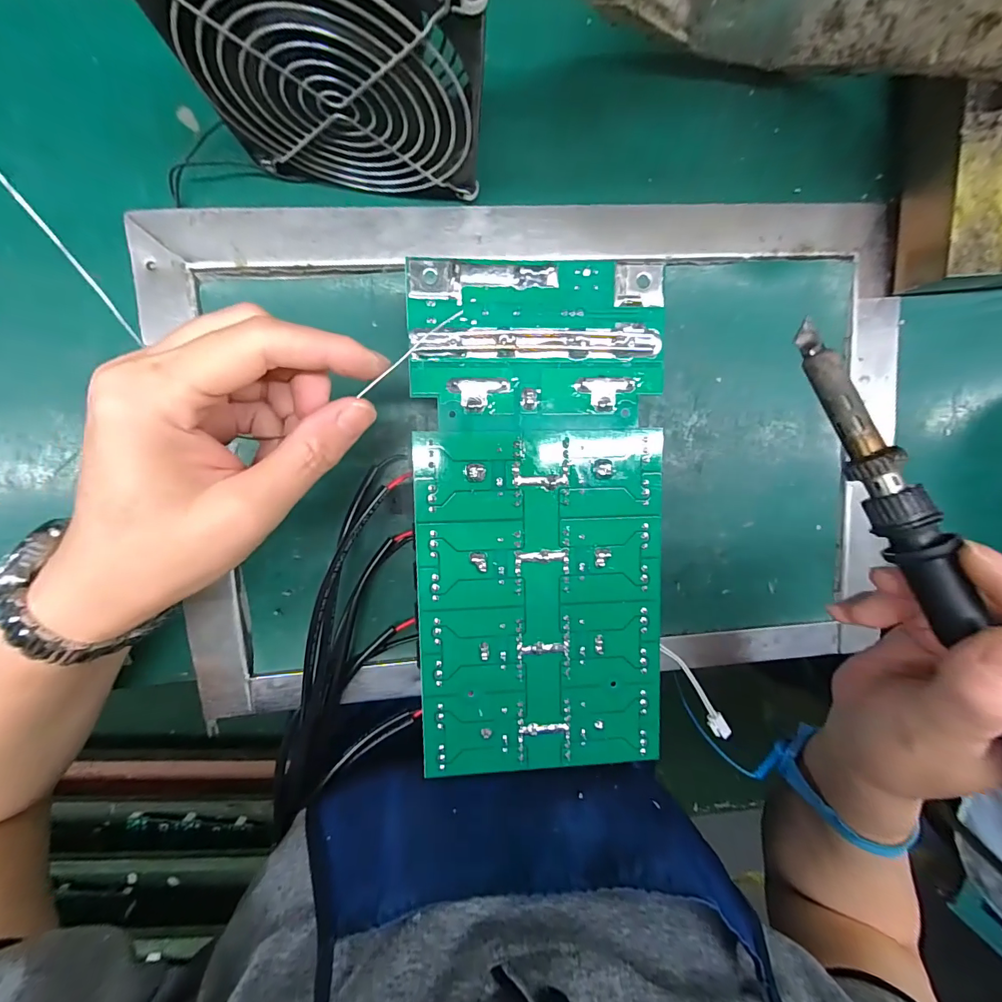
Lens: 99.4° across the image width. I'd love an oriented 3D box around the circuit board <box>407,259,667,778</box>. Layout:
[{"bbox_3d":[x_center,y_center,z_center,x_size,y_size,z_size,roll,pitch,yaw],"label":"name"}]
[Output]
[{"bbox_3d":[0.021,0.014,0.219,0.125,0.010,0.257,-2,96,-5],"label":"circuit board"}]

